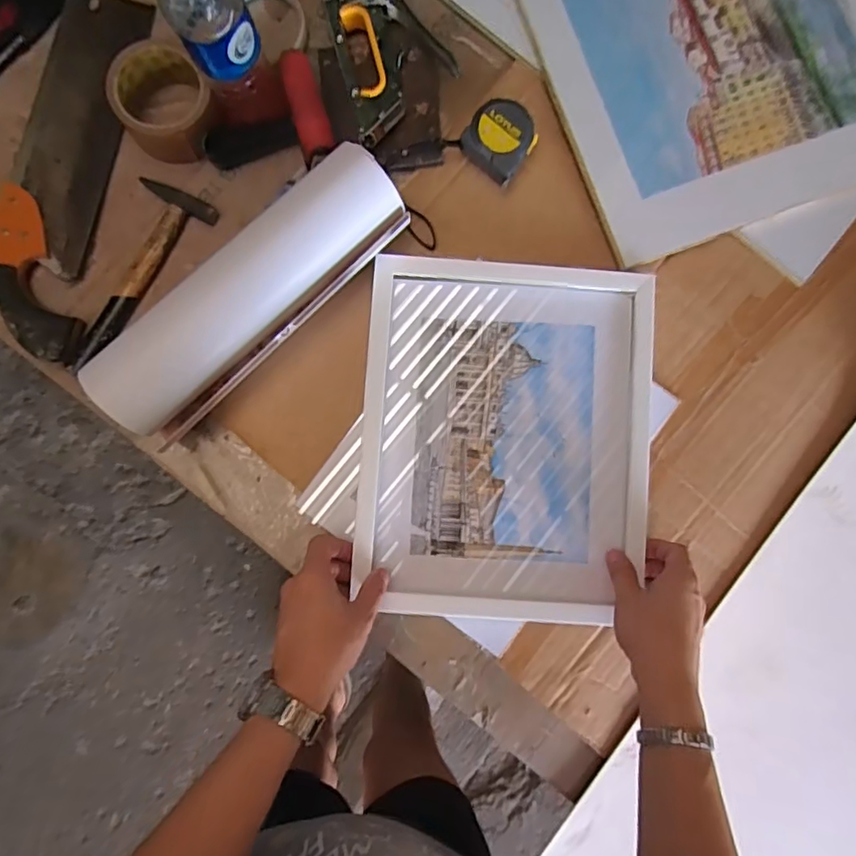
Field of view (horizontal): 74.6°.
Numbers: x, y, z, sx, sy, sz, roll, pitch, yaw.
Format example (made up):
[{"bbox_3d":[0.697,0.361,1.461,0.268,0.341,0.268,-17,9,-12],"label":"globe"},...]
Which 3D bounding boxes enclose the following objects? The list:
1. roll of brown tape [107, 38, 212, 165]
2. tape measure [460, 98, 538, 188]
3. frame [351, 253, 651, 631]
[{"bbox_3d":[-0.255,-0.313,0.535,0.088,0.041,0.094,0,89,0],"label":"roll of brown tape"},{"bbox_3d":[0.071,-0.276,0.538,0.062,0.036,0.064,42,89,1],"label":"tape measure"},{"bbox_3d":[0.072,0.013,0.526,0.259,0.030,0.329,4,89,0],"label":"frame"}]

